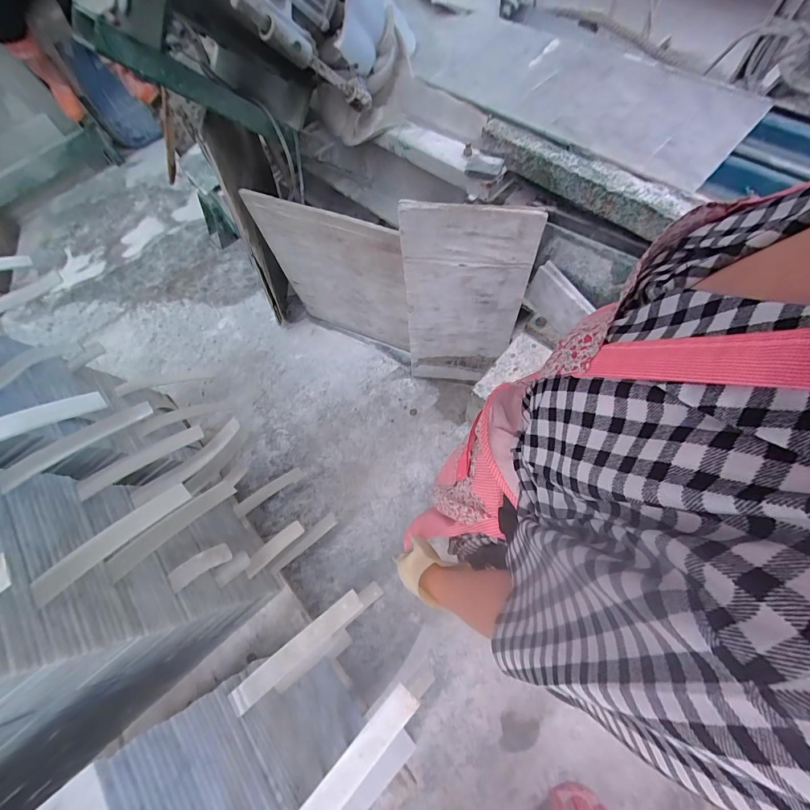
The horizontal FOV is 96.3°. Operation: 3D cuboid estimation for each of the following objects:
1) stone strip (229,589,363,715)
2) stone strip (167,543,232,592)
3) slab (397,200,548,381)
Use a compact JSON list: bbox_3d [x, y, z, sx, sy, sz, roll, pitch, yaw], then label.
[{"bbox_3d":[-0.176,0.407,0.612,0.232,0.014,0.038,-32,69,-26],"label":"stone strip"},{"bbox_3d":[-0.369,0.288,0.650,0.105,0.023,0.036,-30,66,-9],"label":"stone strip"},{"bbox_3d":[0.158,-0.256,1.039,0.302,0.665,0.019,7,64,8],"label":"slab"}]

